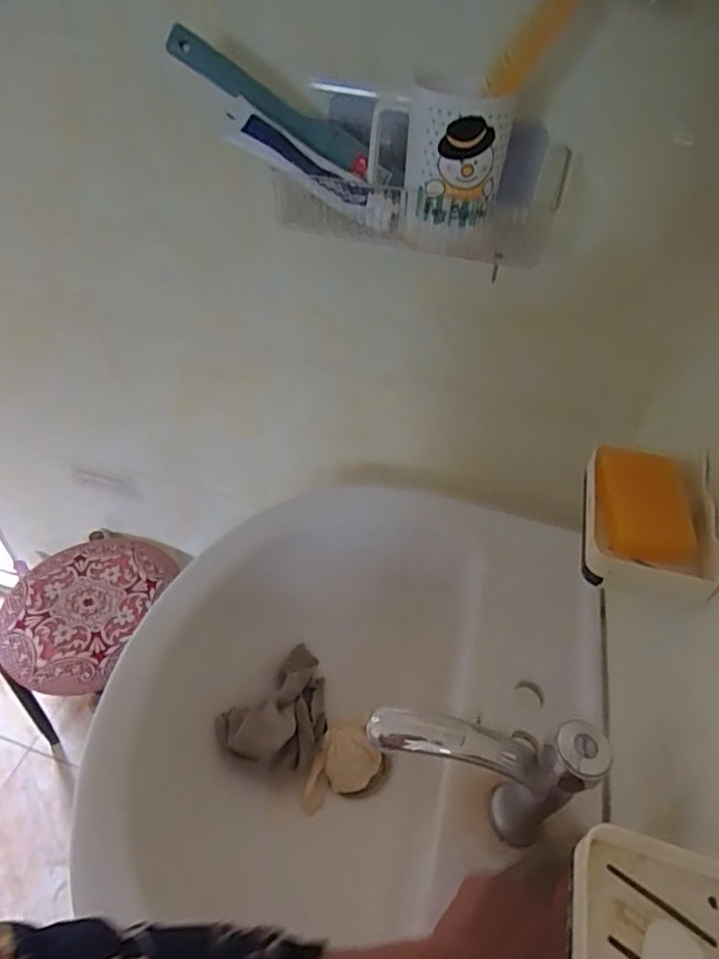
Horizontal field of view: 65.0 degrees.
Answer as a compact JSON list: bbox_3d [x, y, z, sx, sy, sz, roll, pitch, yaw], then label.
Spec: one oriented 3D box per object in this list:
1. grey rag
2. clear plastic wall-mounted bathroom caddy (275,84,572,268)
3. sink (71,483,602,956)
[{"bbox_3d":[-0.080,0.253,0.607,0.097,0.045,0.132,34,52,24],"label":"grey rag"},{"bbox_3d":[0.059,-0.273,0.489,0.231,0.111,0.125,13,46,7],"label":"clear plastic wall-mounted bathroom caddy"},{"bbox_3d":[-0.002,0.224,0.580,0.405,0.172,0.537,14,46,7],"label":"sink"}]

